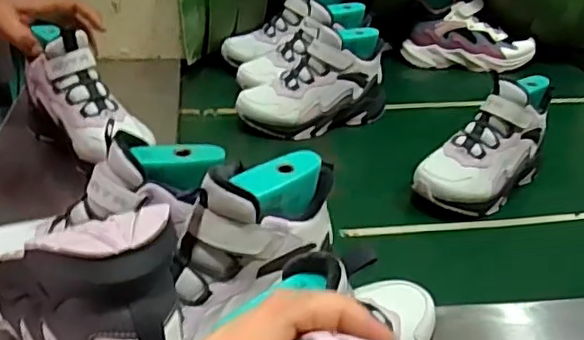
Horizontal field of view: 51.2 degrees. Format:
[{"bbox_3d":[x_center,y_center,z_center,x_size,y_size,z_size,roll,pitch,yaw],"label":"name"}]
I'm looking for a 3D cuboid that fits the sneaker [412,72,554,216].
[{"bbox_3d":[0.255,-0.034,0.796,0.097,0.136,0.202,29,39,33],"label":"sneaker"}]

